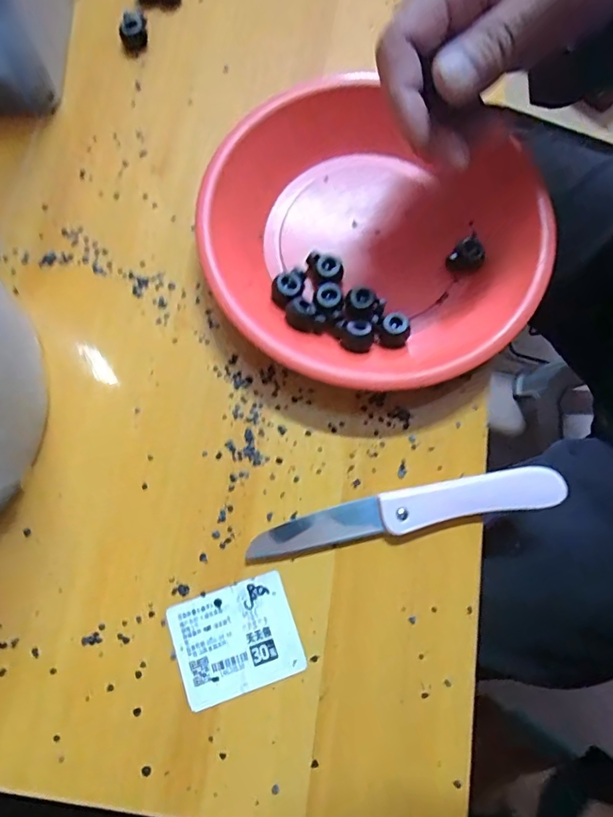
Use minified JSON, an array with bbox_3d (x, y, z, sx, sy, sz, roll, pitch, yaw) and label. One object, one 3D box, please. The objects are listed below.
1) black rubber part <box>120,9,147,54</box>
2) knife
[{"bbox_3d":[-0.118,-0.256,0.344,0.013,0.019,0.019,7,75,1],"label":"black rubber part"},{"bbox_3d":[0.052,0.054,0.265,0.165,0.009,0.022,-10,76,-3],"label":"knife"}]

